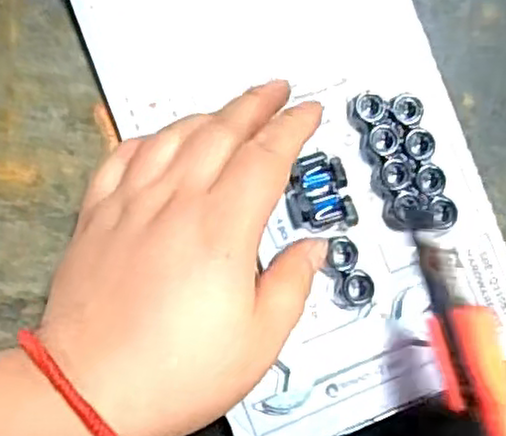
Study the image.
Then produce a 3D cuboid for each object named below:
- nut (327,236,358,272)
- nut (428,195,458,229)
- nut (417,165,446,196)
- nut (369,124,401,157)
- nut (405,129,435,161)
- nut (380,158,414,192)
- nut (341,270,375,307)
[{"bbox_3d":[0.041,0.016,0.316,0.013,0.005,0.016,8,85,-7],"label":"nut"},{"bbox_3d":[0.087,-0.003,0.321,0.014,0.007,0.015,1,86,-7],"label":"nut"},{"bbox_3d":[0.082,-0.017,0.322,0.013,0.006,0.014,1,86,-7],"label":"nut"},{"bbox_3d":[0.061,-0.036,0.322,0.013,0.006,0.014,1,86,-7],"label":"nut"},{"bbox_3d":[0.076,-0.034,0.322,0.013,0.008,0.014,1,86,-7],"label":"nut"},{"bbox_3d":[0.066,-0.020,0.321,0.014,0.005,0.014,17,84,-6],"label":"nut"},{"bbox_3d":[0.048,0.032,0.316,0.015,0.004,0.016,1,86,-7],"label":"nut"}]

